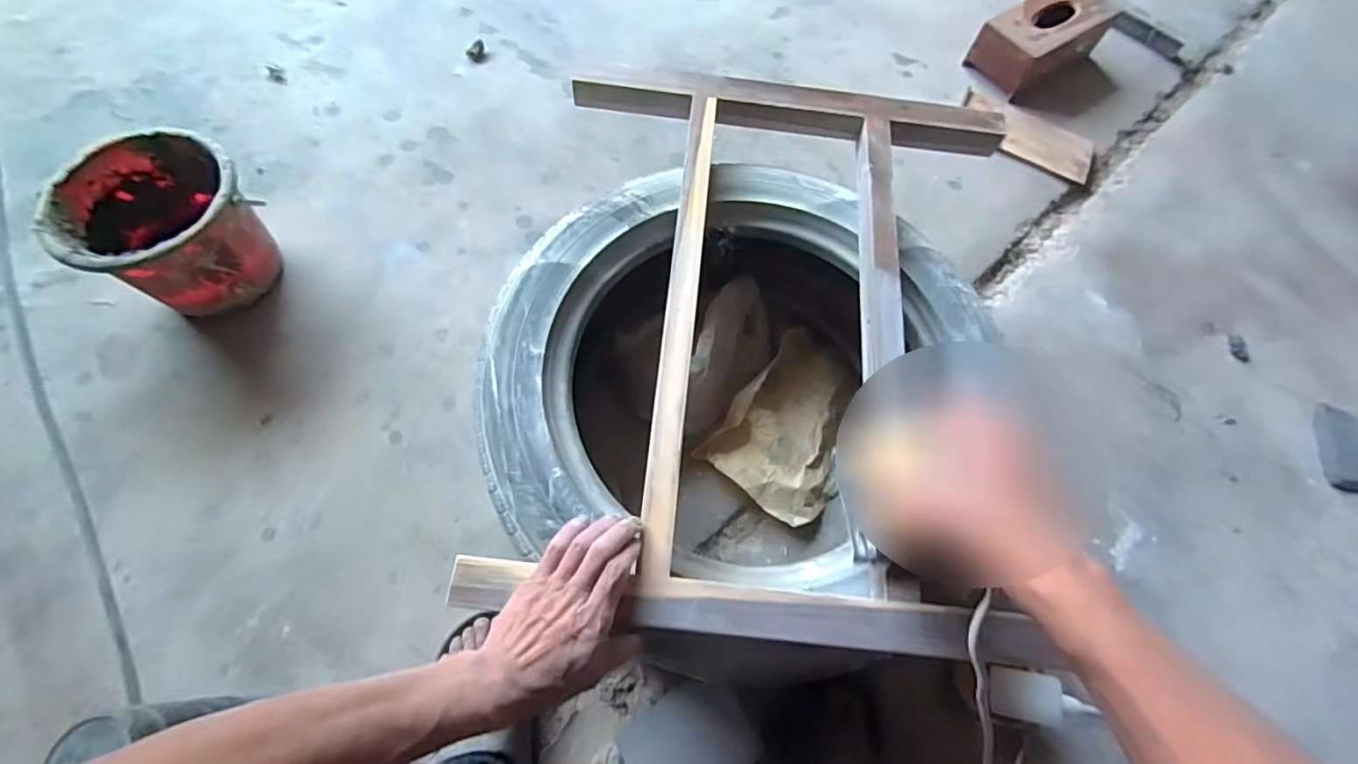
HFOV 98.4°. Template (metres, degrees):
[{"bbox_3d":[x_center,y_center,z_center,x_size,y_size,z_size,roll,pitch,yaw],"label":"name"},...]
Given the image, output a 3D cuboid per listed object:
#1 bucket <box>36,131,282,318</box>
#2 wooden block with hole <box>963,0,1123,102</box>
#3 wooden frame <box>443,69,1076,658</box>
[{"bbox_3d":[-0.681,-0.206,0.794,0.206,0.151,0.204,1,67,-3],"label":"bucket"},{"bbox_3d":[0.698,-0.661,1.124,0.291,0.100,0.136,-35,74,-16],"label":"wooden block with hole"},{"bbox_3d":[0.118,-0.076,0.629,0.513,0.057,0.655,6,64,1],"label":"wooden frame"}]

